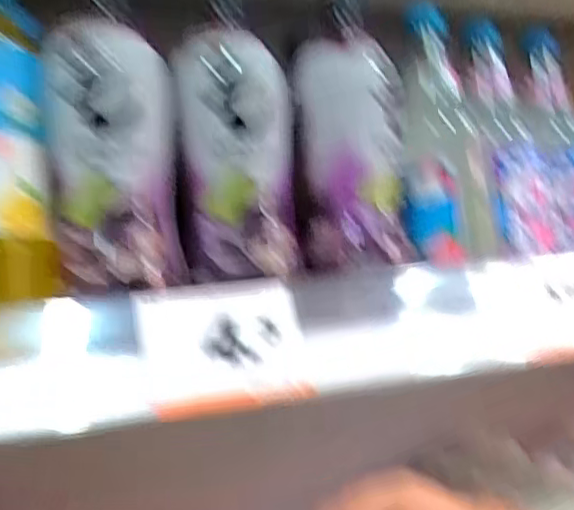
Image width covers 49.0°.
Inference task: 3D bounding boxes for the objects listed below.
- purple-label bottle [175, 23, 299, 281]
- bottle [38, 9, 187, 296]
[{"bbox_3d":[-0.029,-0.058,0.373,0.065,0.141,0.058,-4,-1,-6],"label":"purple-label bottle"},{"bbox_3d":[-0.094,-0.054,0.347,0.065,0.144,0.047,-4,-1,-11],"label":"bottle"}]

